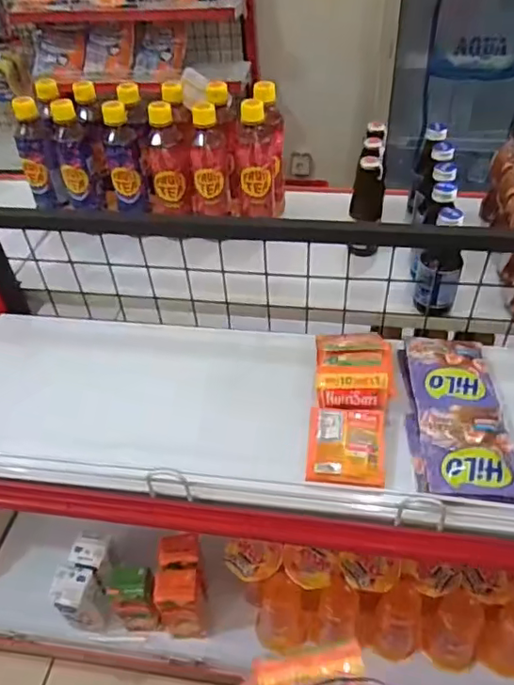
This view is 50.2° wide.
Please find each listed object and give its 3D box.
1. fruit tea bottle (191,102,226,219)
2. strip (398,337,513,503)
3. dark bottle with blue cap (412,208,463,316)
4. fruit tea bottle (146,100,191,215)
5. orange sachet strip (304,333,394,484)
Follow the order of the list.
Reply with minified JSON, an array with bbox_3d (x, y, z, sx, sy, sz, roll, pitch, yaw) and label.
[{"bbox_3d":[-0.071,-0.262,0.784,0.056,0.155,0.053,-9,44,-5],"label":"fruit tea bottle"},{"bbox_3d":[0.207,0.072,0.580,0.095,0.026,0.205,0,44,5],"label":"strip"},{"bbox_3d":[0.221,-0.096,0.664,0.048,0.126,0.044,-2,44,2],"label":"dark bottle with blue cap"},{"bbox_3d":[-0.135,-0.261,0.793,0.061,0.158,0.068,-12,44,-8],"label":"fruit tea bottle"},{"bbox_3d":[0.099,0.062,0.577,0.080,0.032,0.184,6,57,10],"label":"orange sachet strip"}]

